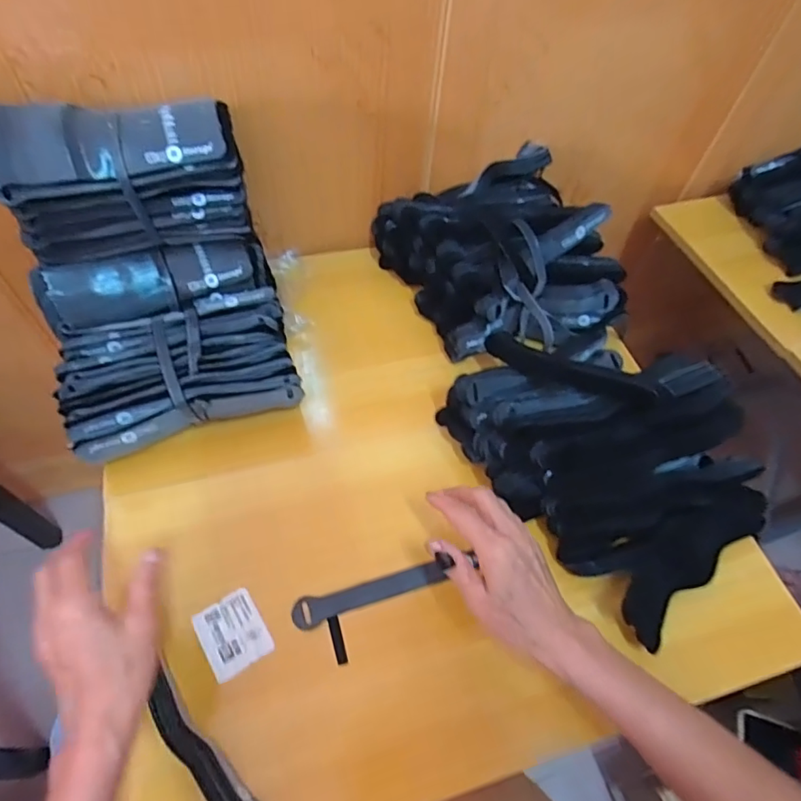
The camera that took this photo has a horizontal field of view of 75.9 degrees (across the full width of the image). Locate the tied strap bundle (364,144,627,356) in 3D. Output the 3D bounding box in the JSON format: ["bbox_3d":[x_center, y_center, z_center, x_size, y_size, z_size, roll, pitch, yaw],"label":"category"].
[{"bbox_3d":[0.120,-0.168,0.613,0.227,0.105,0.274,-16,60,-14],"label":"tied strap bundle"}]

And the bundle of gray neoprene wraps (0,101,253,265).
[{"bbox_3d":[-0.256,-0.209,0.488,0.209,0.108,0.082,-13,59,-12],"label":"bundle of gray neoprene wraps"}]

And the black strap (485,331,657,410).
[{"bbox_3d":[0.153,-0.032,0.496,0.026,0.021,0.184,-38,43,-25],"label":"black strap"}]

